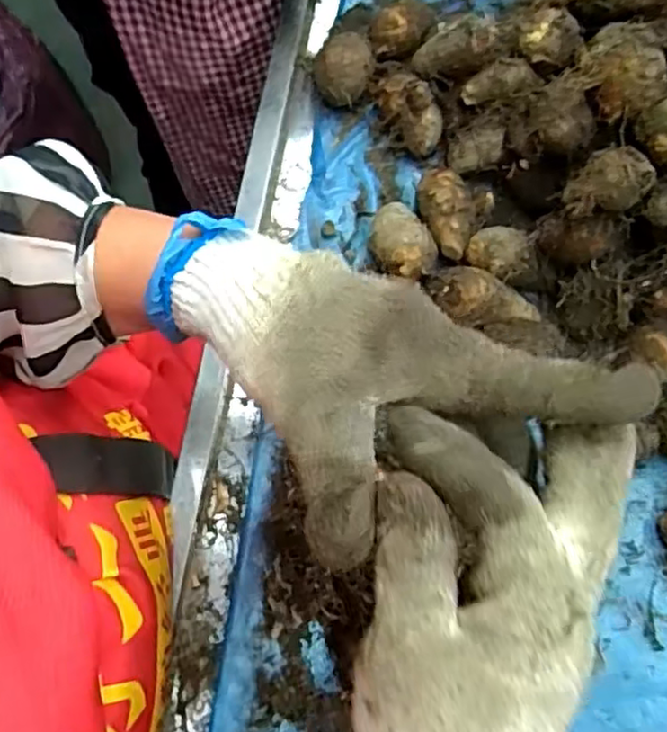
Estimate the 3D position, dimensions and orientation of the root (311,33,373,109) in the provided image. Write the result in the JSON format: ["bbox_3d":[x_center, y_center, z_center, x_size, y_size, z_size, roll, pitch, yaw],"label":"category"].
[{"bbox_3d":[0.007,-0.227,0.523,0.045,0.045,0.056,4,73,-1],"label":"root"}]

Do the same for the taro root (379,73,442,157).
[{"bbox_3d":[0.060,-0.193,0.511,0.032,0.047,0.057,-31,77,-10],"label":"taro root"}]

